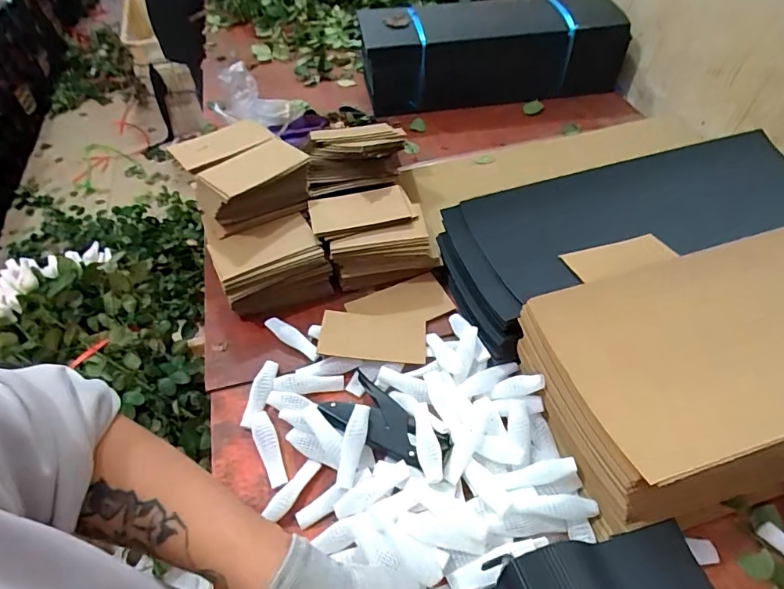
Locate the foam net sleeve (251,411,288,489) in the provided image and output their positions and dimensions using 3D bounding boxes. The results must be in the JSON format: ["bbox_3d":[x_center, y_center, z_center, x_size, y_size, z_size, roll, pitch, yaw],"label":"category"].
[{"bbox_3d":[-0.141,0.175,0.540,0.025,0.014,0.089,-21,53,-16],"label":"foam net sleeve"}]

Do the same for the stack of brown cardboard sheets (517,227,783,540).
[{"bbox_3d":[0.441,0.057,0.525,0.545,0.134,0.234,-13,51,-9],"label":"stack of brown cardboard sheets"}]

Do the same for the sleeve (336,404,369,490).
[{"bbox_3d":[-0.045,0.167,0.525,0.024,0.010,0.088,9,71,15],"label":"sleeve"}]

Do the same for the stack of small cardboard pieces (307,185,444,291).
[{"bbox_3d":[-0.029,-0.081,0.703,0.169,0.093,0.122,-8,51,-6],"label":"stack of small cardboard pieces"}]

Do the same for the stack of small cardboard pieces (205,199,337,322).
[{"bbox_3d":[-0.172,-0.041,0.680,0.144,0.087,0.120,-20,53,-15],"label":"stack of small cardboard pieces"}]

